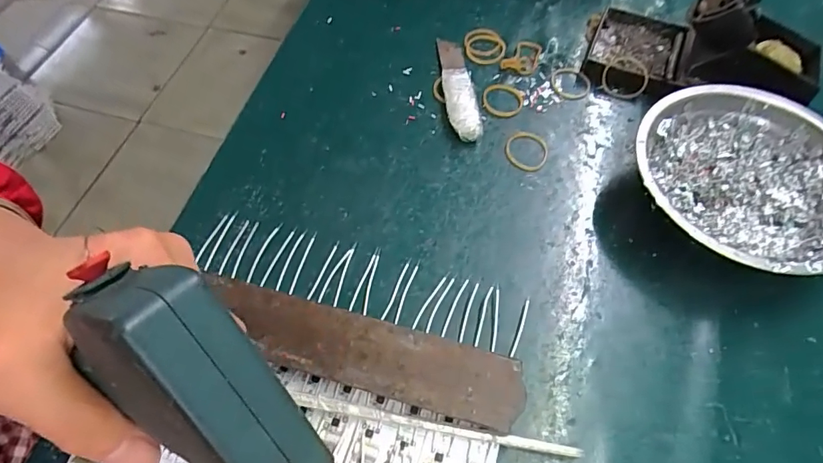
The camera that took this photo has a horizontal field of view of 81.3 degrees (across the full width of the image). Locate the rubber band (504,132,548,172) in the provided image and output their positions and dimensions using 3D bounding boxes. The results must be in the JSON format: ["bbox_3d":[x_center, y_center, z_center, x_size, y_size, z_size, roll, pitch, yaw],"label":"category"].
[{"bbox_3d":[0.076,-0.054,0.315,0.028,0.004,0.030,0,61,0],"label":"rubber band"}]

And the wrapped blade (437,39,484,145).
[{"bbox_3d":[0.032,-0.102,0.339,0.021,0.012,0.094,-7,61,-4],"label":"wrapped blade"}]

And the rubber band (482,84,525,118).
[{"bbox_3d":[0.064,-0.093,0.335,0.027,0.005,0.029,0,61,0],"label":"rubber band"}]

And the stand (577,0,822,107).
[{"bbox_3d":[0.196,-0.126,0.311,0.143,0.060,0.078,23,63,13],"label":"stand"}]

